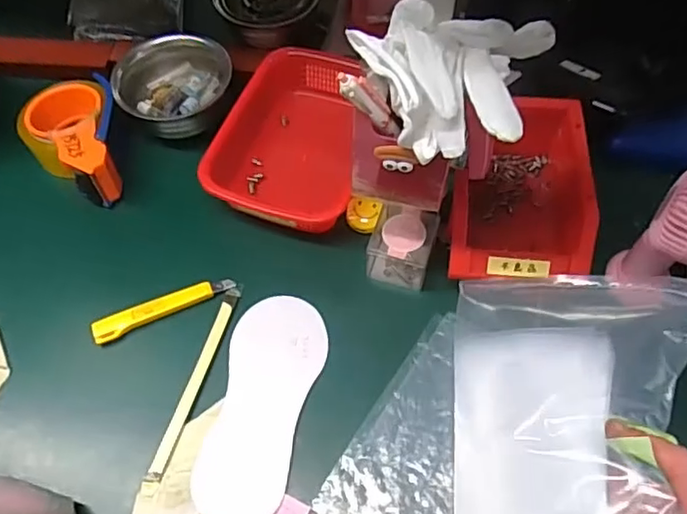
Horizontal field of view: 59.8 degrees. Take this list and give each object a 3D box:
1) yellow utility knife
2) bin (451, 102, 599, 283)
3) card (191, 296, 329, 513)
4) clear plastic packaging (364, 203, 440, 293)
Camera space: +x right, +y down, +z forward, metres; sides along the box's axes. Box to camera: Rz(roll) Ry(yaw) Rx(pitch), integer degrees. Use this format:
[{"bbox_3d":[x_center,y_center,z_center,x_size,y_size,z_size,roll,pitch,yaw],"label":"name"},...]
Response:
[{"bbox_3d":[-0.167,0.047,0.559,0.131,0.011,0.019,-22,63,-11],"label":"yellow utility knife"},{"bbox_3d":[0.168,-0.062,0.579,0.120,0.078,0.183,5,61,4],"label":"bin"},{"bbox_3d":[-0.067,0.124,0.513,0.081,0.007,0.198,12,57,-2],"label":"card"},{"bbox_3d":[0.057,-0.012,0.570,0.059,0.056,0.058,18,63,11],"label":"clear plastic packaging"}]

